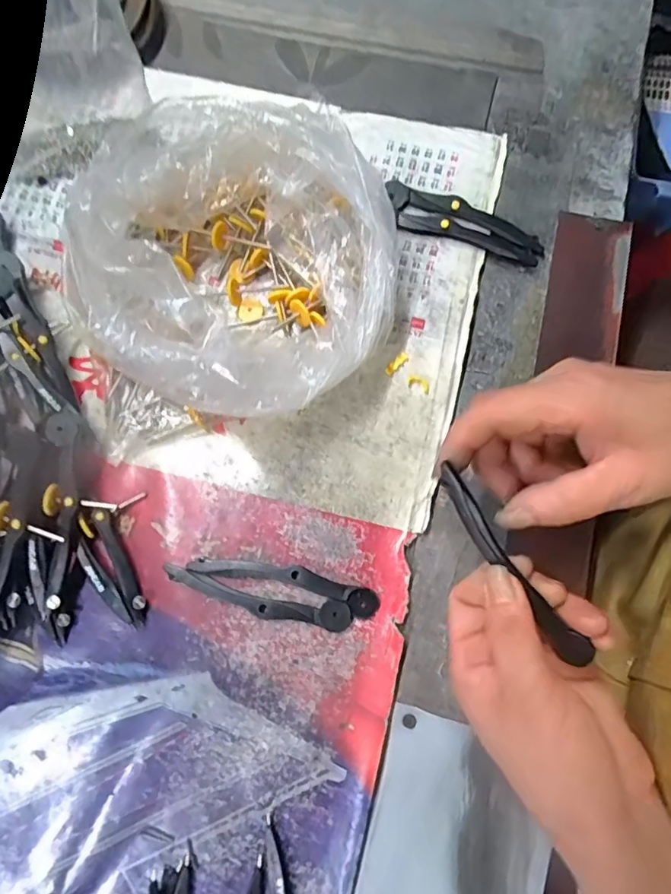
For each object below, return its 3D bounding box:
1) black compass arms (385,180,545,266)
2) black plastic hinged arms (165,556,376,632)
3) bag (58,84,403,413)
[{"bbox_3d":[0.084,-0.147,0.351,0.106,0.008,0.028,19,80,4],"label":"black compass arms"},{"bbox_3d":[-0.038,0.084,0.313,0.122,0.007,0.030,10,80,2],"label":"black plastic hinged arms"},{"bbox_3d":[-0.054,-0.105,0.315,0.174,0.073,0.164,2,79,1],"label":"bag"}]

